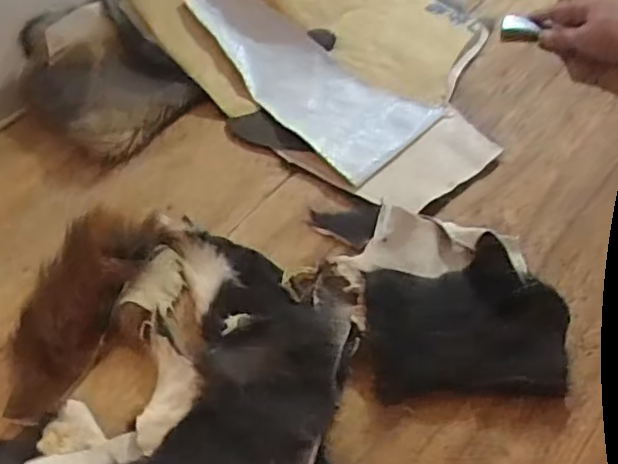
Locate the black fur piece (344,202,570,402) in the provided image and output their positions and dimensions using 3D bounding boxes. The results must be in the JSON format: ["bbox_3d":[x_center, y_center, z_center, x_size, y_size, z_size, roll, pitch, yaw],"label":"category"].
[{"bbox_3d":[0.104,0.045,0.452,0.136,0.031,0.163,-9,54,-5],"label":"black fur piece"}]

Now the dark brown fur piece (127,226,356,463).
[{"bbox_3d":[-0.048,0.086,0.418,0.141,0.036,0.228,6,54,6],"label":"dark brown fur piece"}]

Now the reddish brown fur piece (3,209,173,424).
[{"bbox_3d":[-0.174,0.050,0.461,0.068,0.048,0.168,18,56,14],"label":"reddish brown fur piece"}]

